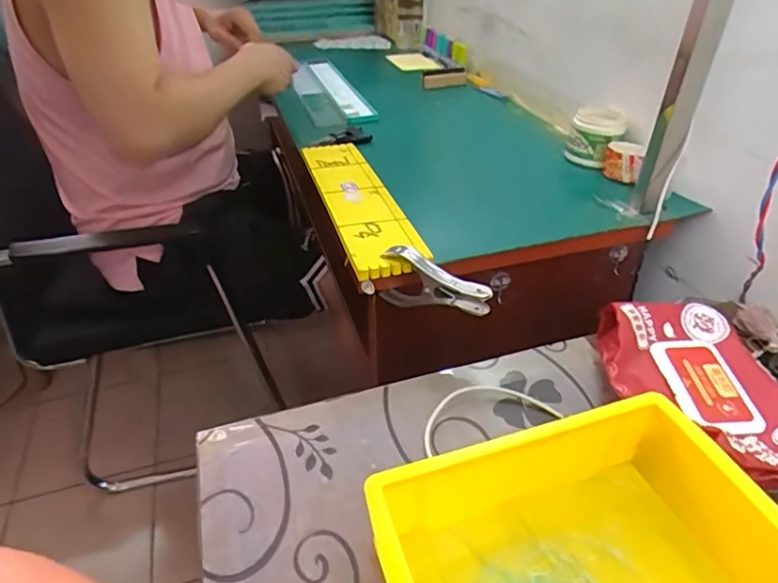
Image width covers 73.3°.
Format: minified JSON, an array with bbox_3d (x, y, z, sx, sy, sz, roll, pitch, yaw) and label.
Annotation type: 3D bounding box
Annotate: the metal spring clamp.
[{"bbox_3d":[0.046,-0.003,0.530,0.114,0.067,0.024,16,40,22],"label":"metal spring clamp"}]

